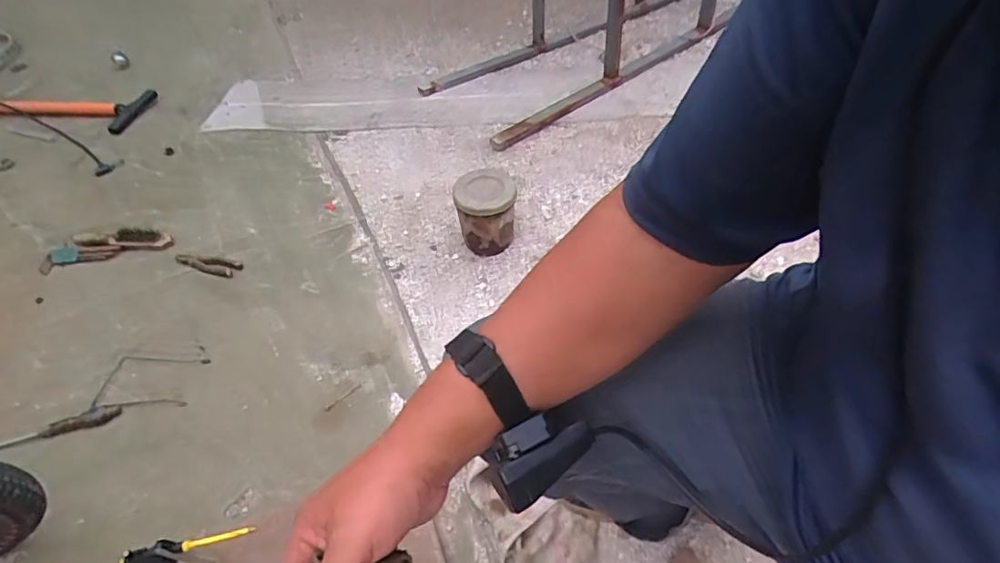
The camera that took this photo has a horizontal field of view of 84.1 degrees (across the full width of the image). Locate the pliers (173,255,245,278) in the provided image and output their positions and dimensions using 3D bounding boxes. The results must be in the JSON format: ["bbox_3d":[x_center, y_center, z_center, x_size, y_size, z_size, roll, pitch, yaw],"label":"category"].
[{"bbox_3d":[-0.637,-0.037,1.197,0.163,0.009,0.054,11,47,15],"label":"pliers"}]

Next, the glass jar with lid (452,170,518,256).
[{"bbox_3d":[-0.030,-0.143,1.151,0.125,0.148,0.120,-9,45,-5],"label":"glass jar with lid"}]

